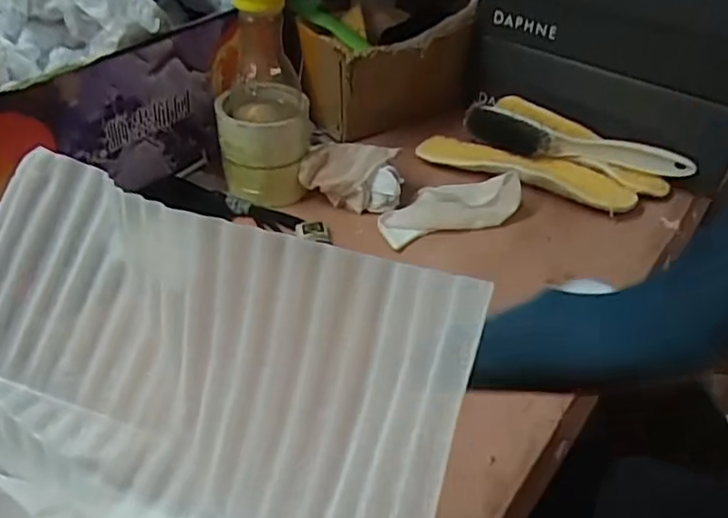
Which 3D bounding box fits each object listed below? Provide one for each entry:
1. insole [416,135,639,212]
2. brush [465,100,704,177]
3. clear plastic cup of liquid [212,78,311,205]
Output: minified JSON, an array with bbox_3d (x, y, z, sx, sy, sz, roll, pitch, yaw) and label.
[{"bbox_3d":[0.160,-0.092,0.620,0.213,0.020,0.064,15,42,13],"label":"insole"},{"bbox_3d":[0.214,-0.115,0.637,0.224,0.031,0.048,20,43,18],"label":"brush"},{"bbox_3d":[-0.091,-0.107,0.573,0.081,0.083,0.077,2,41,-2],"label":"clear plastic cup of liquid"}]

